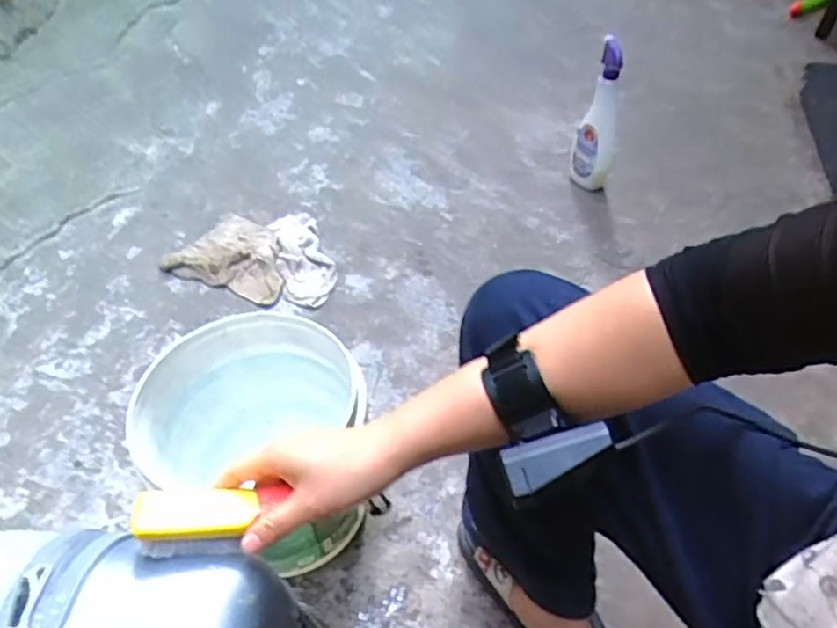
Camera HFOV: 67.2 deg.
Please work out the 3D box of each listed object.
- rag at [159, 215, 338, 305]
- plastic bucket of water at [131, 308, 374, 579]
[{"bbox_3d":[-0.315,-0.129,1.250,0.348,0.037,0.221,16,52,14],"label":"rag"},{"bbox_3d":[-0.201,0.173,0.844,0.268,0.262,0.242,-9,50,-5],"label":"plastic bucket of water"}]

